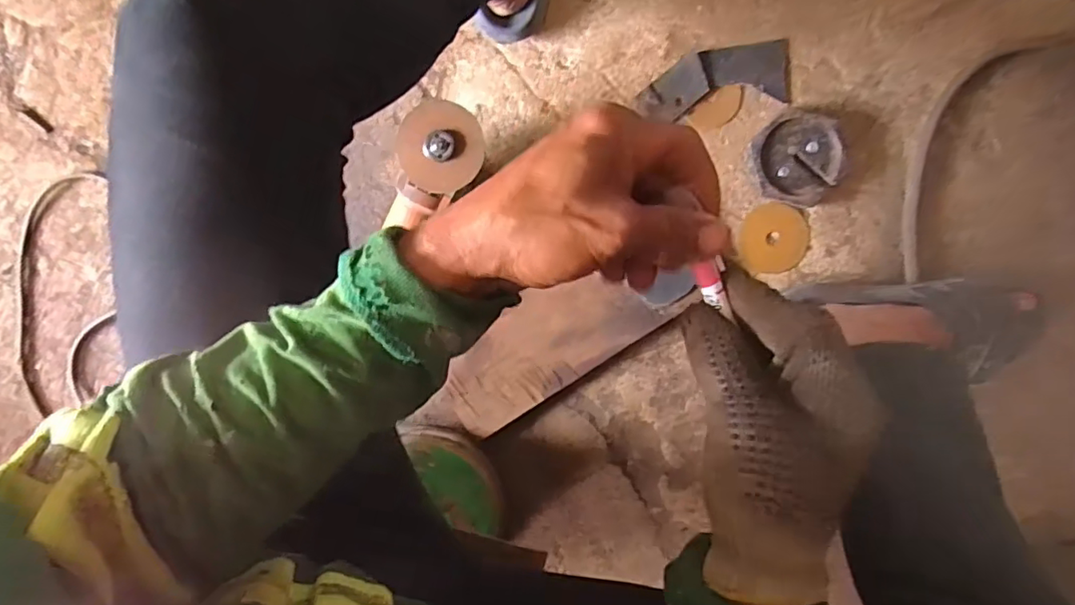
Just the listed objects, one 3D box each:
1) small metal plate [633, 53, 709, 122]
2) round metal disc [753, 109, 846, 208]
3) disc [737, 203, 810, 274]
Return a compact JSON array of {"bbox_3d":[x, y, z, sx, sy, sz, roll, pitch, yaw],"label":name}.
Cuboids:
[{"bbox_3d":[0.152,-0.232,0.624,0.082,0.004,0.044,-39,95,4],"label":"small metal plate"},{"bbox_3d":[0.282,-0.156,0.619,0.092,0.025,0.096,0,95,1],"label":"round metal disc"},{"bbox_3d":[0.265,-0.072,0.639,0.077,0.006,0.075,2,103,7],"label":"disc"}]

